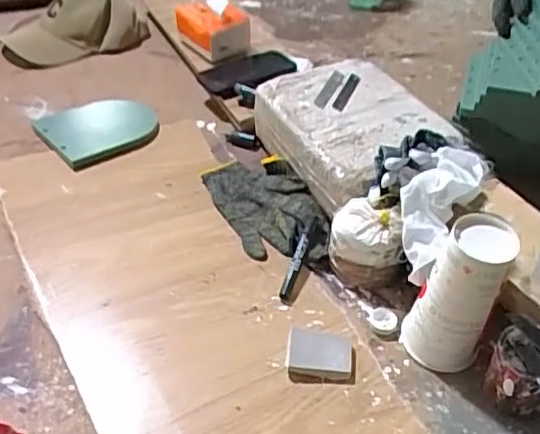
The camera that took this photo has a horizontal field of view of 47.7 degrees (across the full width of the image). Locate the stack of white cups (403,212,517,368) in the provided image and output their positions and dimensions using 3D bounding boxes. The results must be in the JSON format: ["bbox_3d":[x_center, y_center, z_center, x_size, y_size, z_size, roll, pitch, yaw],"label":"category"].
[{"bbox_3d":[0.186,0.078,0.617,0.080,0.166,0.073,23,48,23],"label":"stack of white cups"}]

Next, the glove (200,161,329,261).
[{"bbox_3d":[-0.003,-0.016,0.820,0.114,0.030,0.210,-18,46,-18],"label":"glove"}]

